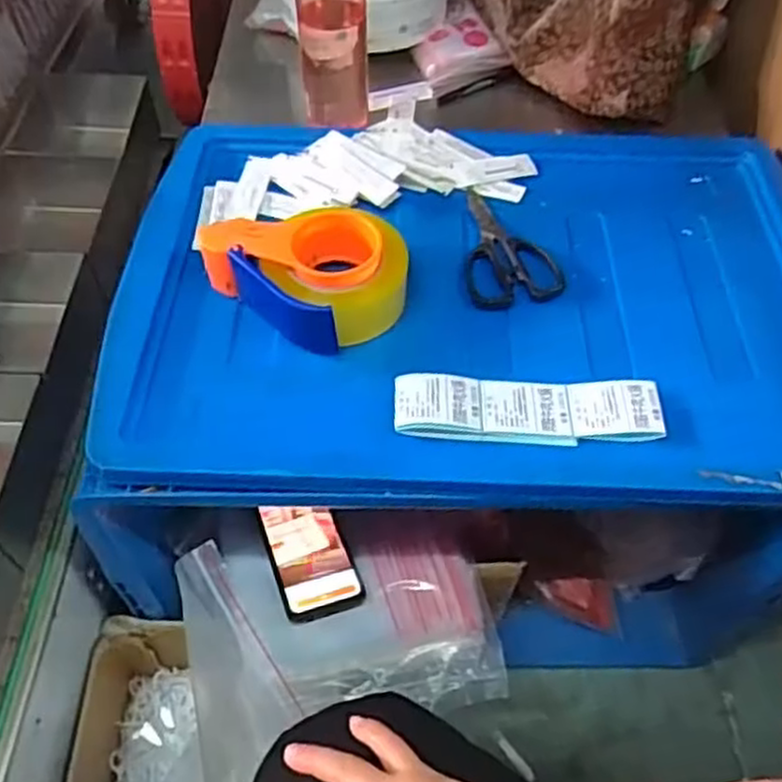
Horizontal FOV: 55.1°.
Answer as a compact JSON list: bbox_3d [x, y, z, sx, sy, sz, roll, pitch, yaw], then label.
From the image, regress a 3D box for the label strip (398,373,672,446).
[{"bbox_3d":[0.108,0.014,0.592,0.205,0.010,0.060,4,54,-1],"label":"label strip"}]

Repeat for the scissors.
[{"bbox_3d":[0.097,-0.142,0.712,0.084,0.017,0.162,-13,56,-10],"label":"scissors"}]

